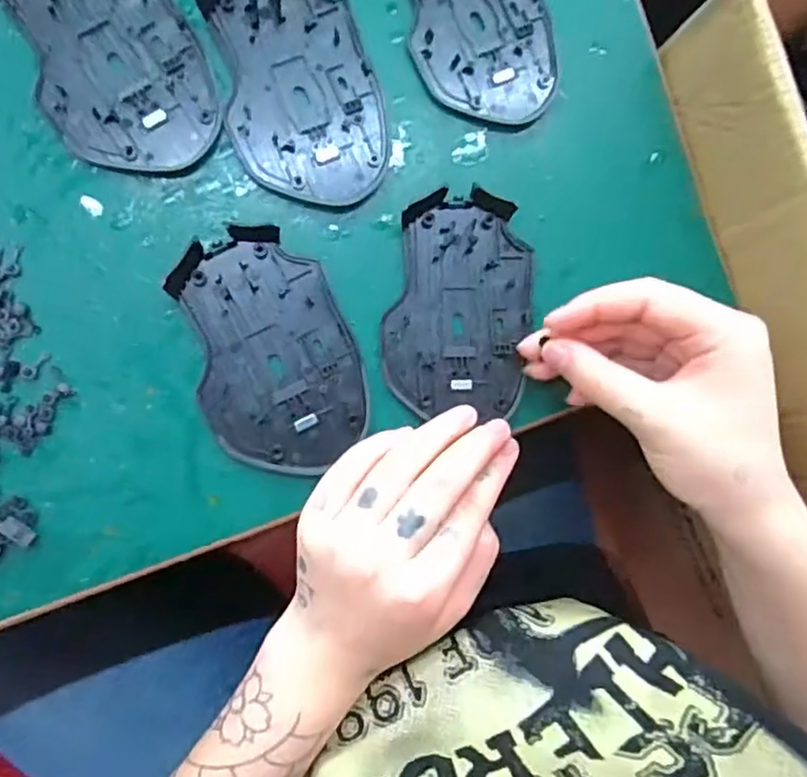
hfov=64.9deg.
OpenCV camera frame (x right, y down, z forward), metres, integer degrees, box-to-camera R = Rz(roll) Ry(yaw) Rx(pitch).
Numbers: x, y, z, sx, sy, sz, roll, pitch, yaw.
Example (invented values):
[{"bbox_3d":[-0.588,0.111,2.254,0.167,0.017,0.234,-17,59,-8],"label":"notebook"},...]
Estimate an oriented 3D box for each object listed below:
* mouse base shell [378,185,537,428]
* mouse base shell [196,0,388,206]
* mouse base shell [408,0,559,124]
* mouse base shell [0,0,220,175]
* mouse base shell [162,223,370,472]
[{"bbox_3d":[0.029,-0.040,0.309,0.069,0.010,0.105,8,87,-8],"label":"mouse base shell"},{"bbox_3d":[-0.049,-0.144,0.296,0.070,0.011,0.111,-13,91,-9],"label":"mouse base shell"},{"bbox_3d":[0.036,-0.190,0.314,0.070,0.010,0.113,-16,91,-9],"label":"mouse base shell"},{"bbox_3d":[-0.132,-0.152,0.283,0.070,0.010,0.112,-28,93,-8],"label":"mouse base shell"},{"bbox_3d":[-0.061,-0.016,0.293,0.072,0.010,0.110,-24,92,-9],"label":"mouse base shell"}]

